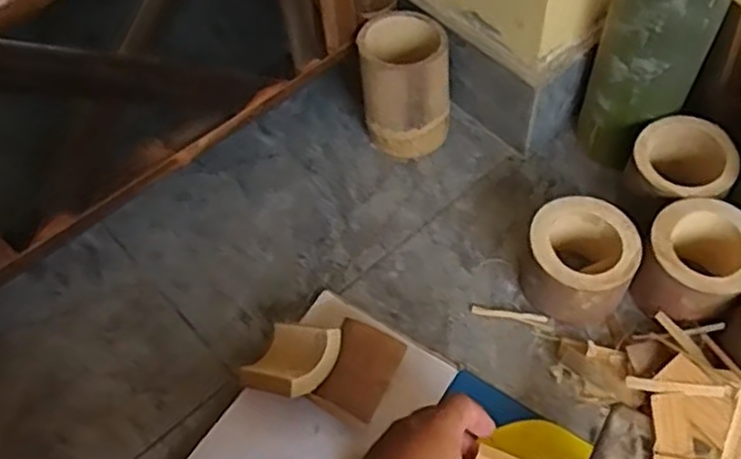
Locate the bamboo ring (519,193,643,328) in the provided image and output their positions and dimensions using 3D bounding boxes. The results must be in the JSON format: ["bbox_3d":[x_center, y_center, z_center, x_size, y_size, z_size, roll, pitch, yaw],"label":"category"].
[{"bbox_3d":[0.180,0.034,0.635,0.090,0.079,0.094,-1,57,2],"label":"bamboo ring"}]

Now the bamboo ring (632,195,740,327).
[{"bbox_3d":[0.277,0.029,0.616,0.089,0.059,0.095,-1,57,2],"label":"bamboo ring"}]

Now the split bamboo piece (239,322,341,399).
[{"bbox_3d":[-0.065,0.107,0.594,0.076,0.023,0.061,3,55,42],"label":"split bamboo piece"}]

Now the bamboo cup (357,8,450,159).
[{"bbox_3d":[0.034,-0.144,0.725,0.084,0.115,0.090,-1,57,2],"label":"bamboo cup"}]

